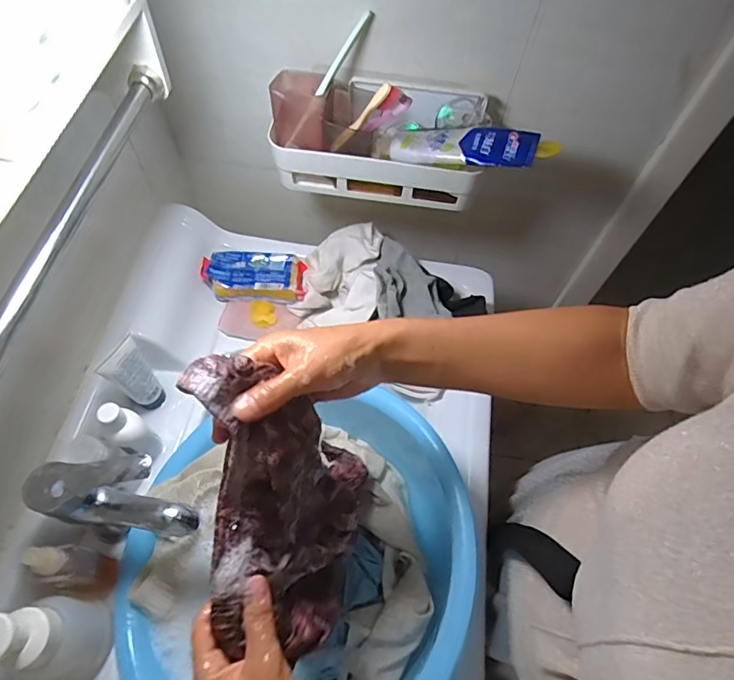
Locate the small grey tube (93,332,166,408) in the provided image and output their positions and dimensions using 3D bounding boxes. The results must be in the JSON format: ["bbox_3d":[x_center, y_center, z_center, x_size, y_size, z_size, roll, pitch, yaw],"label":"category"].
[{"bbox_3d":[-0.269,0.049,0.591,0.024,0.130,0.048,32,63,15],"label":"small grey tube"}]

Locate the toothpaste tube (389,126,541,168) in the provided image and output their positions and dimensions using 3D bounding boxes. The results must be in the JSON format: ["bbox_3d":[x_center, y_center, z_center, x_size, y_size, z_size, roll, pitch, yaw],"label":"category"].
[{"bbox_3d":[0.105,-0.221,0.566,0.162,0.021,0.049,10,59,21],"label":"toothpaste tube"}]

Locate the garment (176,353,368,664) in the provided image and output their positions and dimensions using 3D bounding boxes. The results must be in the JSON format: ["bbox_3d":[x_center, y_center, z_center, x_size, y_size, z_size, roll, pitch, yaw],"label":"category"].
[{"bbox_3d":[-0.055,0.145,0.420,0.127,0.245,0.186,-10,61,-9],"label":"garment"}]

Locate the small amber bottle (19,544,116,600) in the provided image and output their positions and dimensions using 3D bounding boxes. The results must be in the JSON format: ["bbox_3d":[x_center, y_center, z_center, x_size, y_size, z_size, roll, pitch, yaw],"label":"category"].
[{"bbox_3d":[-0.280,0.220,0.478,0.032,0.116,0.040,2,60,-2],"label":"small amber bottle"}]

